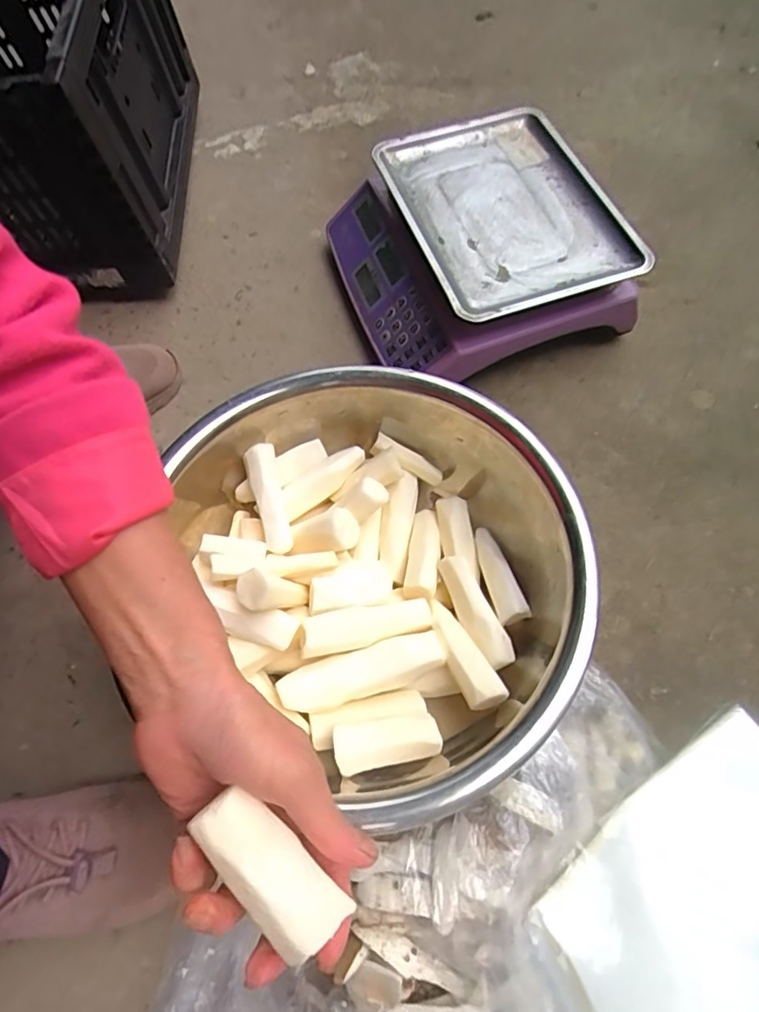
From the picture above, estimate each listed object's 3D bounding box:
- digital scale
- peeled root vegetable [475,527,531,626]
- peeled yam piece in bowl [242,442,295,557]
[{"bbox_3d":[0.096,-0.289,0.576,0.269,0.095,0.276,-22,67,-1],"label":"digital scale"},{"bbox_3d":[0.100,0.057,0.455,0.023,0.016,0.095,-11,40,-2],"label":"peeled root vegetable"},{"bbox_3d":[-0.096,-0.009,0.449,0.026,0.017,0.096,-17,67,1],"label":"peeled yam piece in bowl"}]

